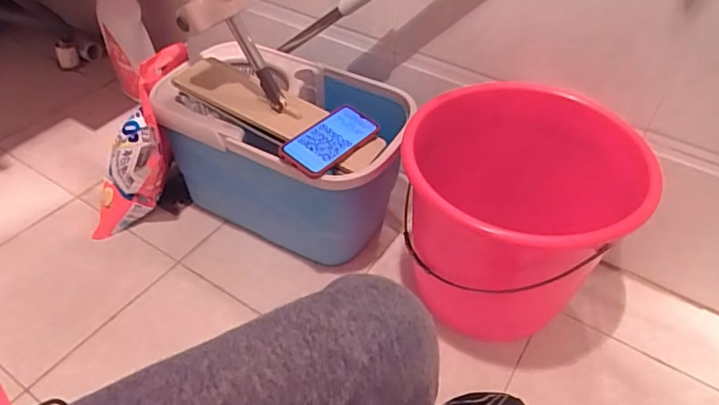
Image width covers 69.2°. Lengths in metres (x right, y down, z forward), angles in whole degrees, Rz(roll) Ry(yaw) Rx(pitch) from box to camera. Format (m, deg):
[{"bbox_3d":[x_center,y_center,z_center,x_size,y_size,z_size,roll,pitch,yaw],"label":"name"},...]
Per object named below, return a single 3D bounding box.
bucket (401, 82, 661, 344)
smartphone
[{"bbox_3d":[0.233,0.020,0.822,0.324,0.281,0.317,2,44,-1],"label":"bucket"},{"bbox_3d":[-0.044,-0.099,0.816,0.084,0.018,0.164,35,53,17],"label":"smartphone"}]

